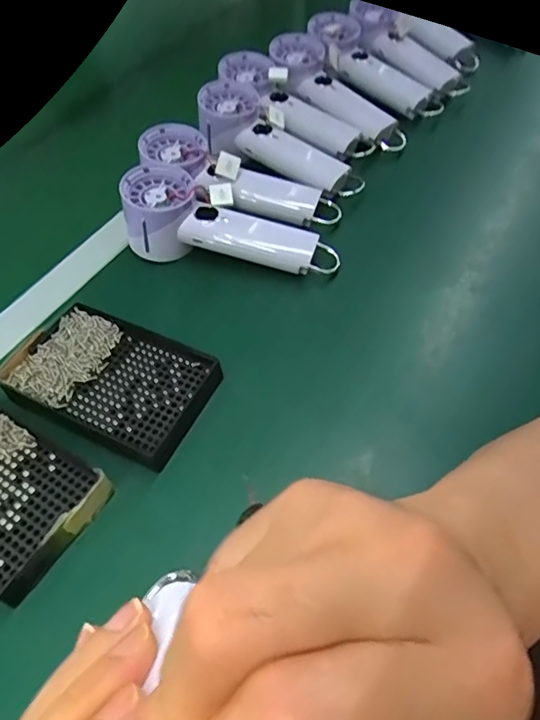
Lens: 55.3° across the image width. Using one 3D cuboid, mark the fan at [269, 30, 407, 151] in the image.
[{"bbox_3d":[0.072,-0.300,0.570,0.067,0.040,0.194,-36,75,-21],"label":"fan"}]

